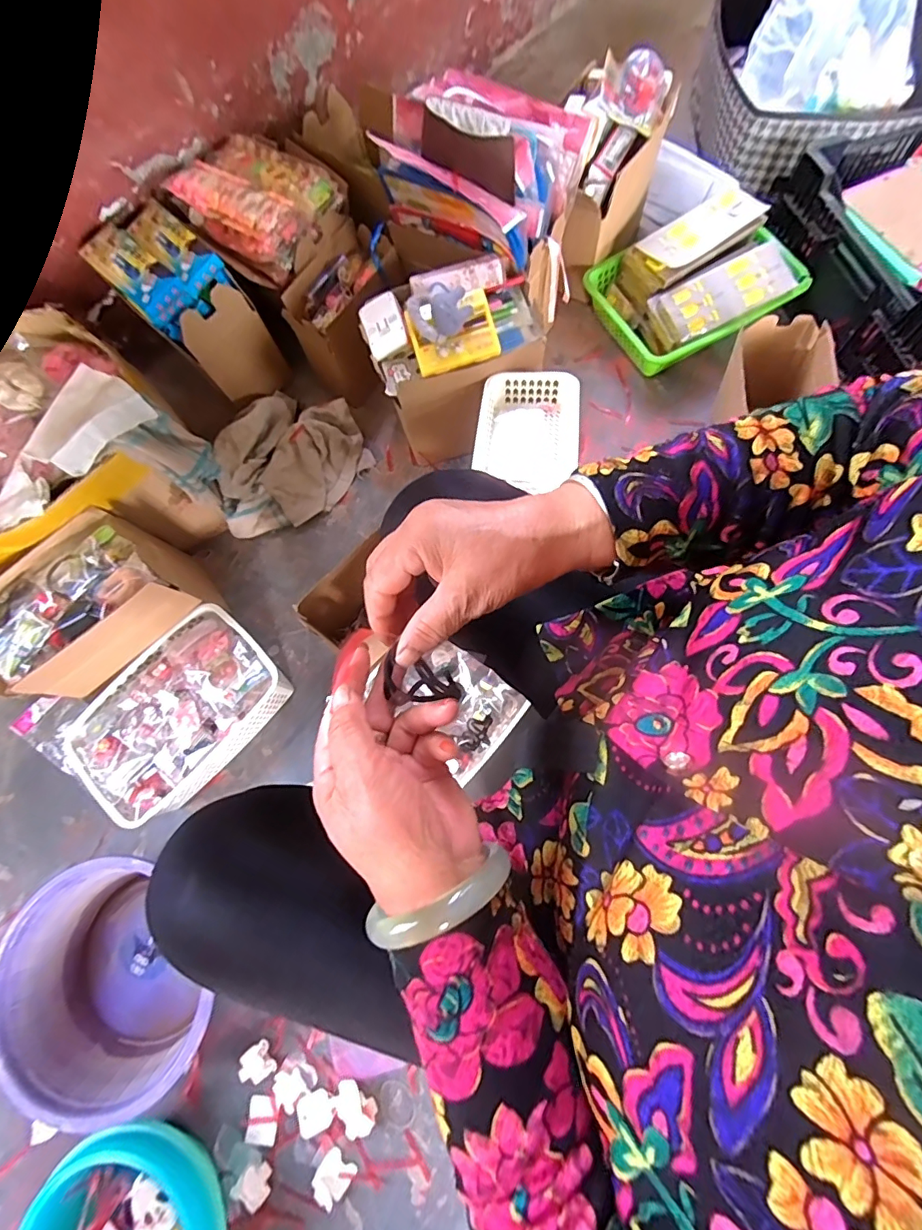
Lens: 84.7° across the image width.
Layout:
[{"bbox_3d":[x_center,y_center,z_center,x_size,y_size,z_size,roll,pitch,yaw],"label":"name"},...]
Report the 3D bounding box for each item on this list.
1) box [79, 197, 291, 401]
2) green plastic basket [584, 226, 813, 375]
[{"bbox_3d":[-0.463,-0.519,0.873,0.160,0.218,0.222,-42,74,-13],"label":"box"},{"bbox_3d":[0.416,-0.560,0.909,0.347,0.109,0.237,-17,70,-4],"label":"green plastic basket"}]

